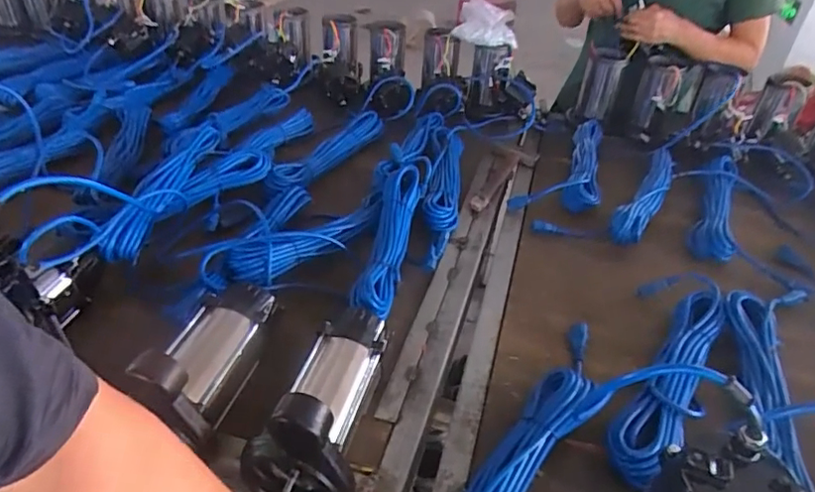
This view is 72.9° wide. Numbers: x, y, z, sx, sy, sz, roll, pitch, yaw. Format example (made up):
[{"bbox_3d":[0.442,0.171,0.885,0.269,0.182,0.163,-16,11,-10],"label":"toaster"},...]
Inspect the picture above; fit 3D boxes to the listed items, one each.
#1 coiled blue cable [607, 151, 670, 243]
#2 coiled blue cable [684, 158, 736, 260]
[{"bbox_3d":[0.473,-0.100,1.091,0.066,0.068,0.314,25,42,24],"label":"coiled blue cable"},{"bbox_3d":[0.606,-0.078,1.087,0.084,0.067,0.325,20,41,19],"label":"coiled blue cable"}]

